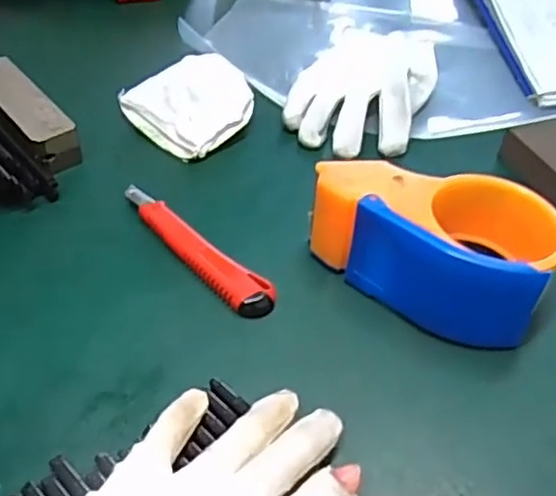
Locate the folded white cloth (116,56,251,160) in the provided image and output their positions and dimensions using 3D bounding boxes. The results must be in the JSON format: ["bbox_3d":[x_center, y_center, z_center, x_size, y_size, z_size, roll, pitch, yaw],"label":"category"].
[{"bbox_3d":[-0.062,-0.109,0.488,0.079,0.022,0.081,-33,59,-27],"label":"folded white cloth"}]

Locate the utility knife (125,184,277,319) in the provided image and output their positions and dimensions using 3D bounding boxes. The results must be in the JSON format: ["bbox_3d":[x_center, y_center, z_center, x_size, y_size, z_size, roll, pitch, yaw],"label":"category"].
[{"bbox_3d":[-0.054,-0.003,0.399,0.133,0.012,0.023,36,55,29],"label":"utility knife"}]

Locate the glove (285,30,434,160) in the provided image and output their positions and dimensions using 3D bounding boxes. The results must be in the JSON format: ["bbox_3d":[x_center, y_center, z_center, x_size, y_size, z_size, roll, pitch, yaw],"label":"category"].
[{"bbox_3d":[0.068,-0.130,0.513,0.098,0.025,0.150,18,48,15],"label":"glove"}]

